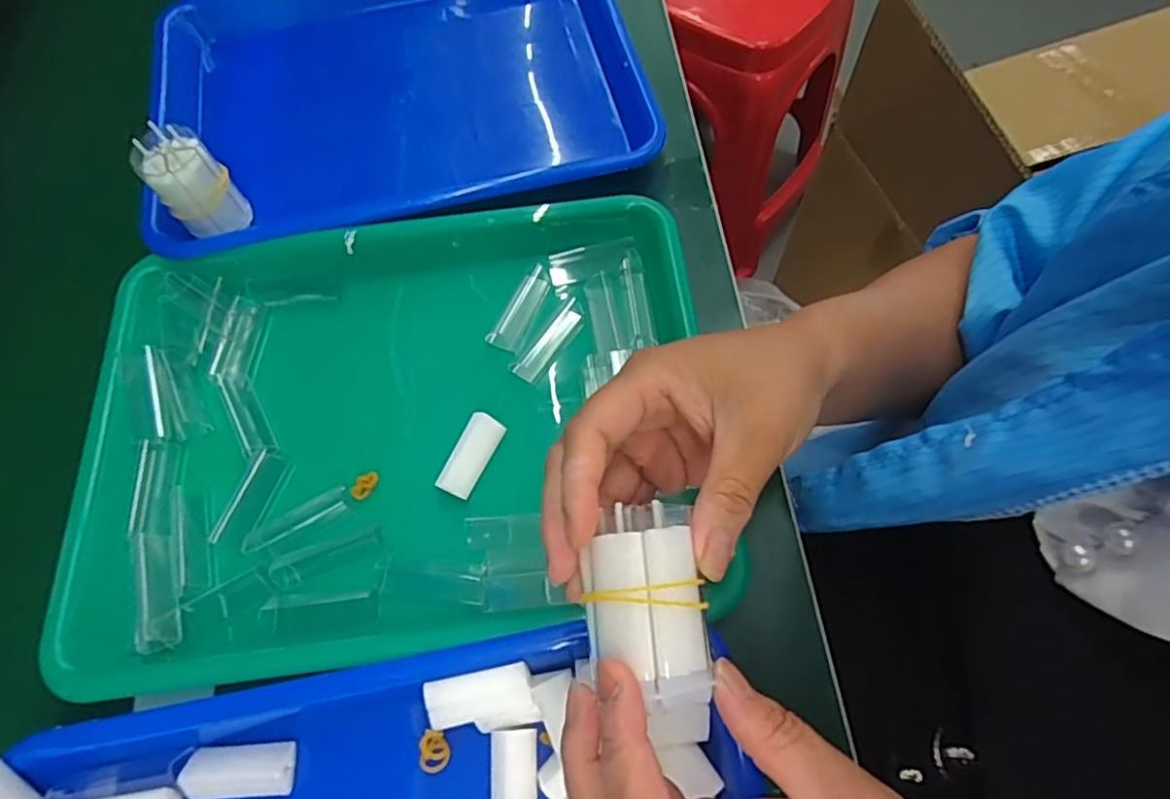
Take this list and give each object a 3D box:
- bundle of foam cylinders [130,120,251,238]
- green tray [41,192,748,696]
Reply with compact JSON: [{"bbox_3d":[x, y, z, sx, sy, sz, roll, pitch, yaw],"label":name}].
[{"bbox_3d":[-0.238,-0.131,0.383,0.032,0.064,0.039,42,75,18],"label":"bundle of foam cylinders"},{"bbox_3d":[-0.100,0.009,0.352,0.330,0.034,0.237,-9,67,-1],"label":"green tray"}]

